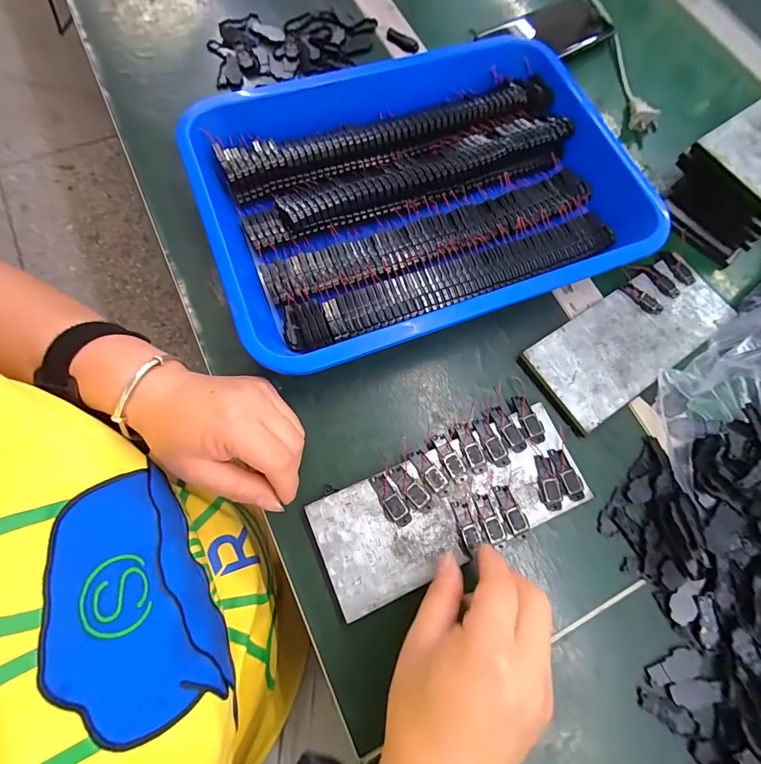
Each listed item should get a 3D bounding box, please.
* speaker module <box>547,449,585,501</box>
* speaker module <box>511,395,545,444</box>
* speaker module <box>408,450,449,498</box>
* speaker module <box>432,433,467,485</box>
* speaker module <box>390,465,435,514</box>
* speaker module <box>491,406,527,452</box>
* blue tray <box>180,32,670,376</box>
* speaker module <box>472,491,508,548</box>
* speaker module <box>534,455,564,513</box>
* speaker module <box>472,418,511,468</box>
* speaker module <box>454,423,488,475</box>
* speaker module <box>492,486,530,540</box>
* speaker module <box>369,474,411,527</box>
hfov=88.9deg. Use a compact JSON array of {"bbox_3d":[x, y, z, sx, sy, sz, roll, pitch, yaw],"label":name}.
[{"bbox_3d":[0.139,0.069,0.291,0.015,0.007,0.039,-17,74,-8],"label":"speaker module"},{"bbox_3d":[0.115,0.028,0.301,0.013,0.005,0.039,-19,74,-9],"label":"speaker module"},{"bbox_3d":[0.036,0.066,0.281,0.013,0.006,0.038,-36,78,-13],"label":"speaker module"},{"bbox_3d":[0.052,0.056,0.286,0.012,0.004,0.038,-24,75,-10],"label":"speaker module"},{"bbox_3d":[0.023,0.077,0.277,0.015,0.004,0.038,-33,77,-12],"label":"speaker module"},{"bbox_3d":[0.097,0.036,0.296,0.012,0.004,0.038,-26,76,-11],"label":"speaker module"},{"bbox_3d":[0.040,-0.169,0.342,0.373,0.049,0.267,-20,74,-9],"label":"blue tray"},{"bbox_3d":[0.078,0.099,0.275,0.015,0.004,0.038,-18,74,-9],"label":"speaker module"},{"bbox_3d":[0.125,0.075,0.286,0.015,0.005,0.039,-3,73,-4],"label":"speaker module"},{"bbox_3d":[0.083,0.046,0.292,0.015,0.004,0.039,-25,75,-10],"label":"speaker module"},{"bbox_3d":[0.068,0.049,0.288,0.014,0.004,0.039,-17,74,-8],"label":"speaker module"},{"bbox_3d":[0.095,0.093,0.279,0.016,0.005,0.038,-18,74,-8],"label":"speaker module"},{"bbox_3d":[0.007,0.084,0.273,0.014,0.004,0.039,-32,77,-12],"label":"speaker module"}]

